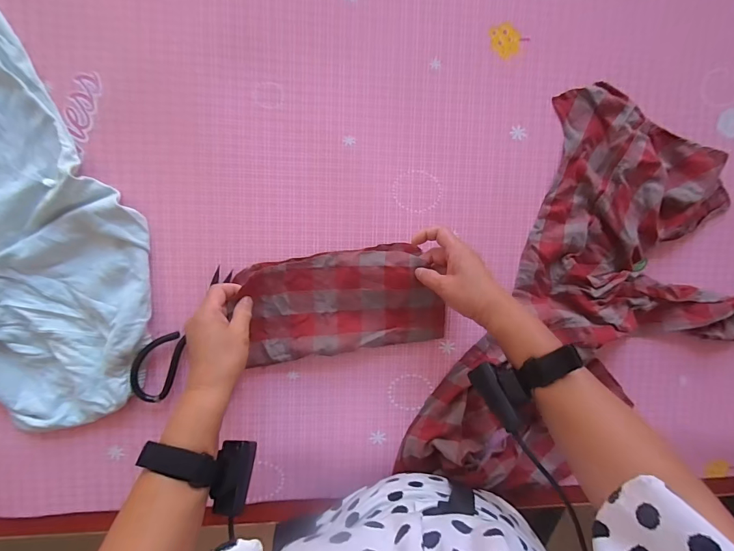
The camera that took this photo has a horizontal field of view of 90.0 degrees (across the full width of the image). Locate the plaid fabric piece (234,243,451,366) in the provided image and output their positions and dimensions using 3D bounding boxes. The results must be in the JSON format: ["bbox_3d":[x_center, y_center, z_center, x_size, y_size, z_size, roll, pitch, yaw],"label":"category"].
[{"bbox_3d":[-0.031,0.036,0.476,0.248,0.038,0.131,-9,97,-5],"label":"plaid fabric piece"}]

